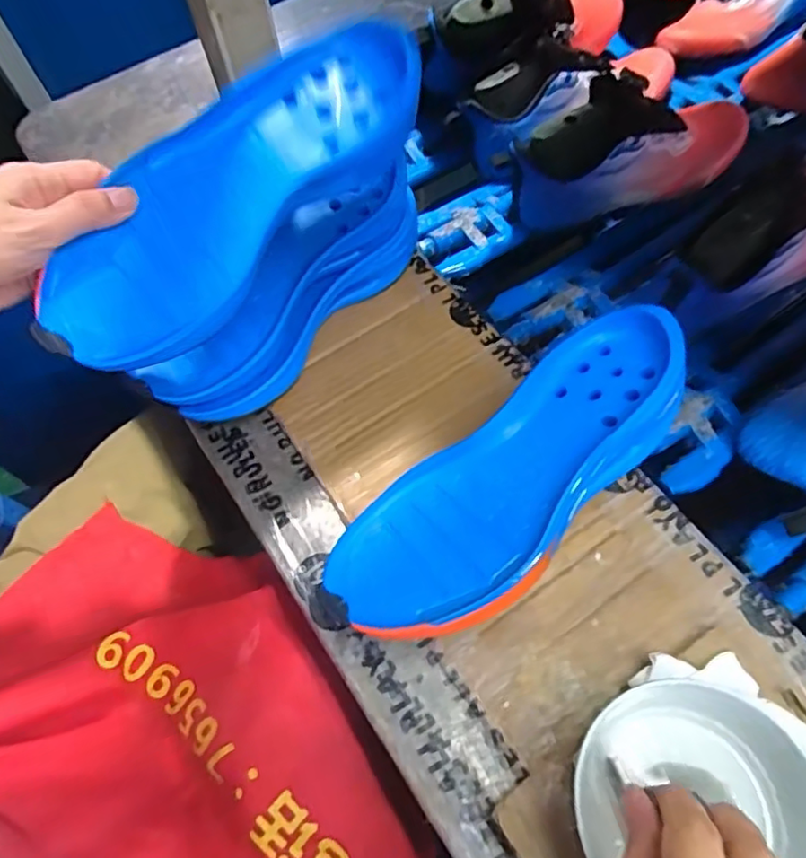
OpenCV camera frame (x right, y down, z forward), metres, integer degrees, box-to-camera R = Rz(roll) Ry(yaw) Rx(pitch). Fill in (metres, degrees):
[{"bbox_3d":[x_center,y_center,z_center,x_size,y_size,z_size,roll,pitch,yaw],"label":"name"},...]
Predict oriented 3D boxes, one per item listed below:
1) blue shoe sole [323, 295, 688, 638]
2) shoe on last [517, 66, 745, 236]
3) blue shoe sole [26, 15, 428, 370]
[{"bbox_3d":[0.067,0.022,0.352,0.261,0.053,0.089,-42,64,-16],"label":"blue shoe sole"},{"bbox_3d":[0.218,-0.262,0.558,0.229,0.101,0.068,-23,60,-6],"label":"shoe on last"},{"bbox_3d":[-0.095,-0.132,0.339,0.087,0.047,0.259,45,82,-8],"label":"blue shoe sole"}]

